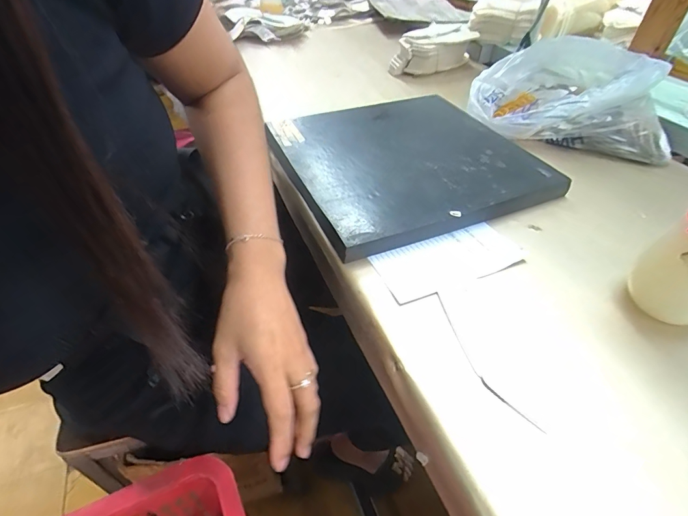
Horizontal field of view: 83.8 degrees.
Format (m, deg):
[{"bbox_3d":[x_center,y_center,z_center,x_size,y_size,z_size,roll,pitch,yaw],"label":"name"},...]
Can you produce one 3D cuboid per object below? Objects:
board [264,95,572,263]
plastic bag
[{"bbox_3d":[0.076,-0.140,0.529,0.304,0.031,0.317,-17,46,-18],"label":"board"},{"bbox_3d":[0.360,-0.262,0.595,0.288,0.085,0.234,25,48,24],"label":"plastic bag"}]

